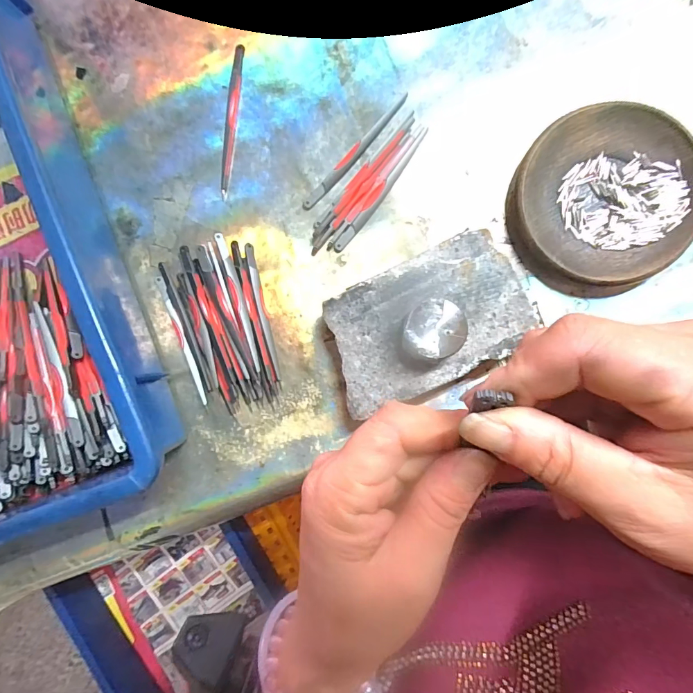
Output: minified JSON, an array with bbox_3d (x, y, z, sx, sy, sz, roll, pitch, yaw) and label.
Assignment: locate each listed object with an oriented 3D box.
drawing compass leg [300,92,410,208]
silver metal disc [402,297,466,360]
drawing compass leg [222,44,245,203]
[{"bbox_3d":[0.006,-0.138,0.283,0.009,0.004,0.103,43,95,4],"label":"drawing compass leg"},{"bbox_3d":[0.051,-0.010,0.235,0.035,0.022,0.033,-1,91,7],"label":"silver metal disc"},{"bbox_3d":[-0.086,-0.166,0.294,0.009,0.004,0.109,7,92,7],"label":"drawing compass leg"}]

